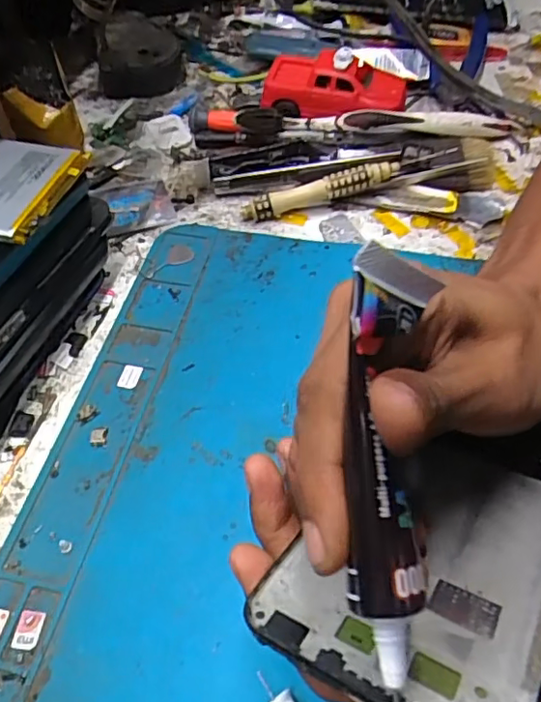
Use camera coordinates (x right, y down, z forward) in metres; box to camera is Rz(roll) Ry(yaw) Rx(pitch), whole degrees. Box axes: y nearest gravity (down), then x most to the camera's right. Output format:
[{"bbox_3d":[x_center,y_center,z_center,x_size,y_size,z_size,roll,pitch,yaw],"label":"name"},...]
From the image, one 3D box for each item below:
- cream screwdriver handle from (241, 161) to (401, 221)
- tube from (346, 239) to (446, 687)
[{"bbox_3d":[0.029,-0.092,0.328,0.090,0.025,0.009,-11,54,-6],"label":"cream screwdriver handle"},{"bbox_3d":[0.028,0.023,0.132,0.020,0.016,0.094,2,77,3],"label":"tube"}]

